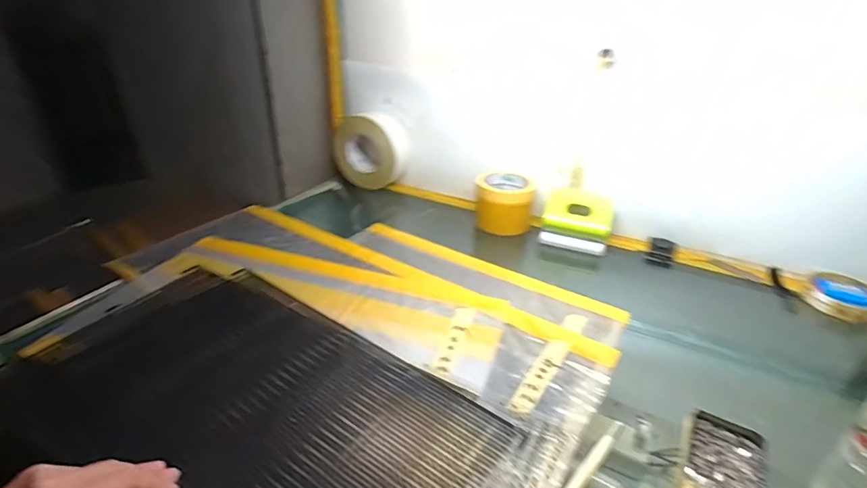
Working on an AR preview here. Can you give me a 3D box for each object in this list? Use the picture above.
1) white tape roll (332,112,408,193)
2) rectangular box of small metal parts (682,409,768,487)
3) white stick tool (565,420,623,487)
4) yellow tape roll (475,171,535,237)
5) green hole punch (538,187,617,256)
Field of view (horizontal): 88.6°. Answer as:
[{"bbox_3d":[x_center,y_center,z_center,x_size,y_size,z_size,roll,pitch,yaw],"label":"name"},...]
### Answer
[{"bbox_3d":[-0.125,-0.174,0.848,0.150,0.130,0.047,9,31,11],"label":"white tape roll"},{"bbox_3d":[0.244,0.181,0.370,0.063,0.018,0.089,18,34,26],"label":"rectangular box of small metal parts"},{"bbox_3d":[0.123,0.189,0.364,0.011,0.006,0.133,28,39,36],"label":"white stick tool"},{"bbox_3d":[0.122,-0.071,0.766,0.091,0.092,0.091,4,30,2],"label":"yellow tape roll"},{"bbox_3d":[0.226,-0.039,0.695,0.101,0.073,0.049,13,32,18],"label":"green hole punch"}]

